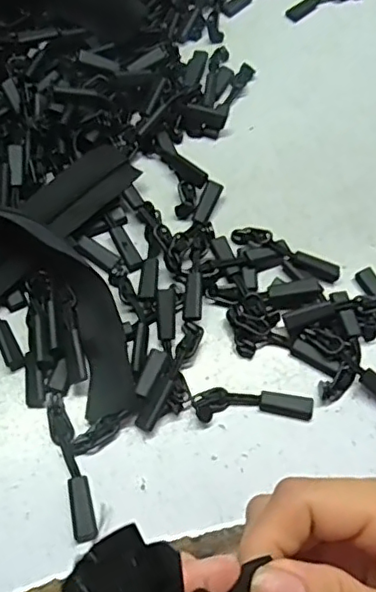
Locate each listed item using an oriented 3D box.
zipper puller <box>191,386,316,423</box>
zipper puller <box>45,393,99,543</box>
[{"bbox_3d":[0.029,0.048,0.263,0.052,0.005,0.015,-1,64,-4],"label":"zipper puller"},{"bbox_3d":[-0.049,0.071,0.248,0.010,0.004,0.061,-16,66,-11],"label":"zipper puller"}]

